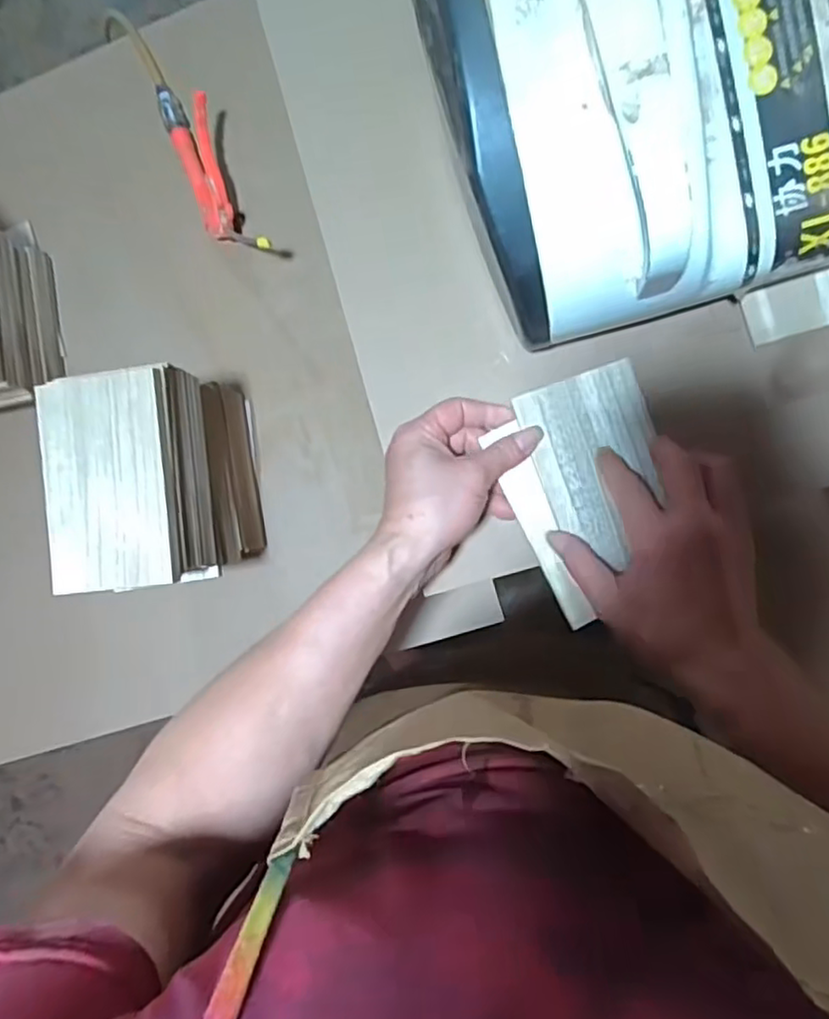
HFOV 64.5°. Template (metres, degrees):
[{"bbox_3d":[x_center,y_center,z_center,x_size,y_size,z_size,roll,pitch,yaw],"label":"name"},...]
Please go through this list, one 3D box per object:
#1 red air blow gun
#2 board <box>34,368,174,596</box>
[{"bbox_3d":[-0.217,-0.360,0.671,0.064,0.055,0.220,-24,84,8],"label":"red air blow gun"},{"bbox_3d":[-0.231,-0.020,0.487,0.095,0.008,0.157,-7,86,9],"label":"board"}]

